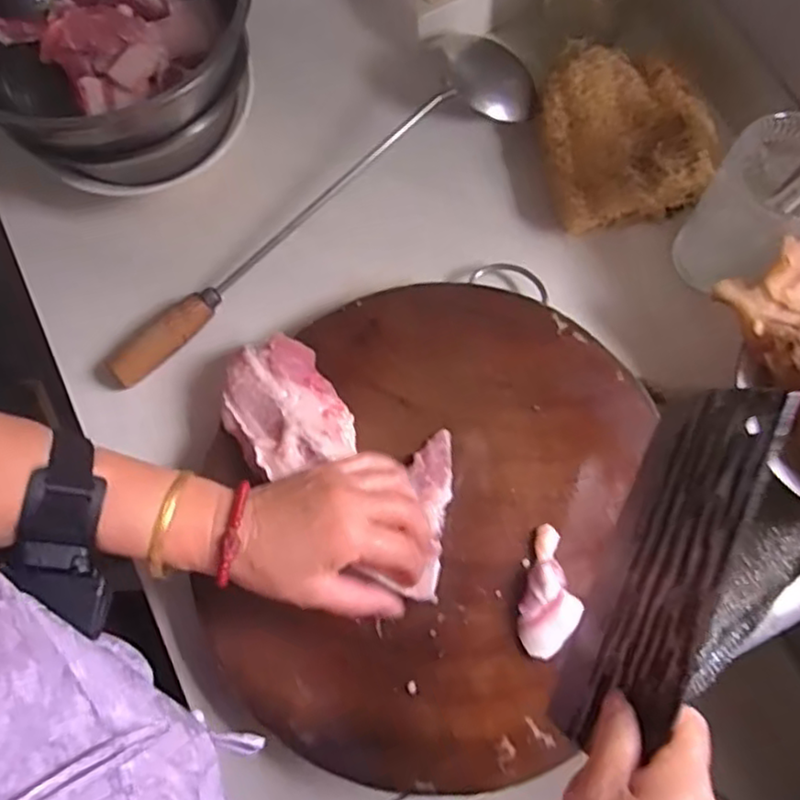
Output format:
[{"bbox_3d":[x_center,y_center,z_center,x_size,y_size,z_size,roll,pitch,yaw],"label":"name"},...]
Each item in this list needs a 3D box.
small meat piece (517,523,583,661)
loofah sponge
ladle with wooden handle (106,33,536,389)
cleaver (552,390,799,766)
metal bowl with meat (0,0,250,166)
[{"bbox_3d":[0.100,0.126,0.438,0.036,0.016,0.081,17,76,5],"label":"small meat piece"},{"bbox_3d":[0.178,-0.211,0.534,0.118,0.052,0.138,-8,75,-1],"label":"loofah sponge"},{"bbox_3d":[-0.060,-0.156,0.530,0.413,0.039,0.077,-40,78,-9],"label":"ladle with wooden handle"},{"bbox_3d":[0.108,0.121,0.316,0.035,0.105,0.268,25,79,8],"label":"cleaver"},{"bbox_3d":[-0.214,-0.278,0.487,0.210,0.079,0.209,0,75,1],"label":"metal bowl with meat"}]

